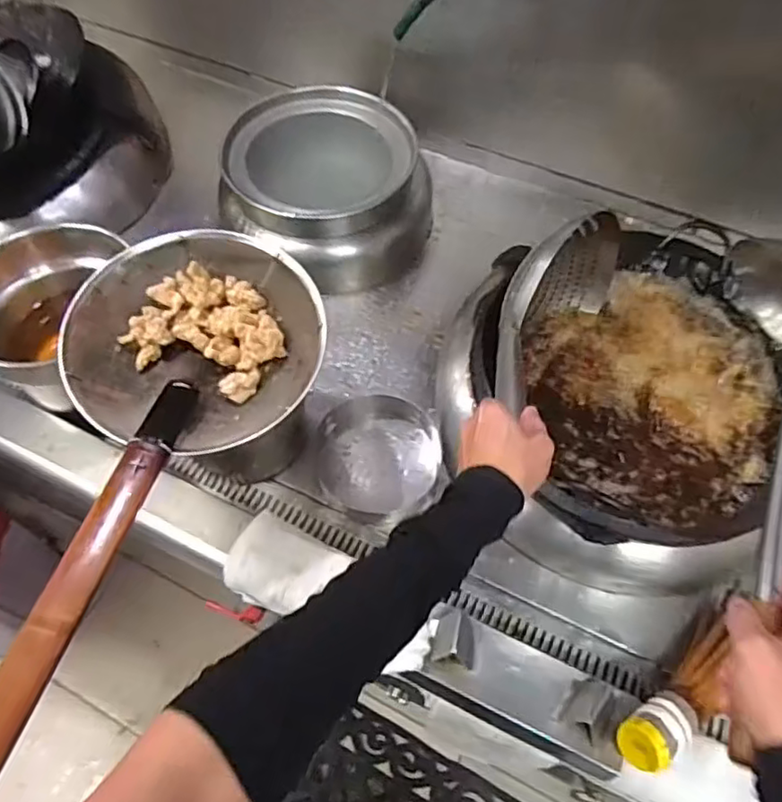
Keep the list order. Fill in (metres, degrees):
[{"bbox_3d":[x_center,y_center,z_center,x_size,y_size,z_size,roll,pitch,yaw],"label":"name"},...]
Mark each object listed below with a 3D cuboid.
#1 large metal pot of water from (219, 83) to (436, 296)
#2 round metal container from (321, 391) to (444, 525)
[{"bbox_3d":[-0.117,-0.357,1.104,0.339,0.205,0.283,27,61,14],"label":"large metal pot of water"},{"bbox_3d":[-0.015,0.071,0.924,0.177,0.064,0.175,1,58,-2],"label":"round metal container"}]

